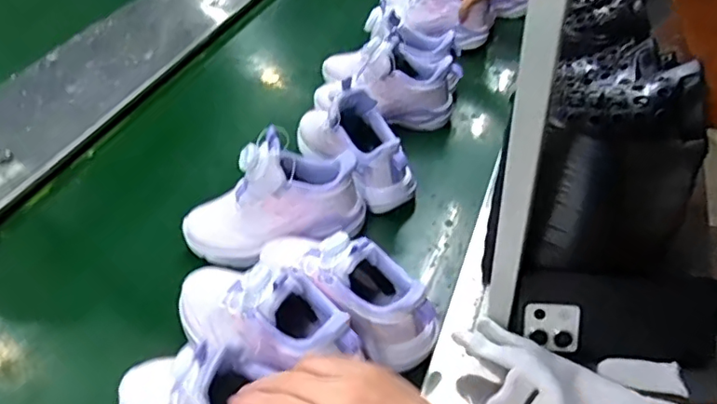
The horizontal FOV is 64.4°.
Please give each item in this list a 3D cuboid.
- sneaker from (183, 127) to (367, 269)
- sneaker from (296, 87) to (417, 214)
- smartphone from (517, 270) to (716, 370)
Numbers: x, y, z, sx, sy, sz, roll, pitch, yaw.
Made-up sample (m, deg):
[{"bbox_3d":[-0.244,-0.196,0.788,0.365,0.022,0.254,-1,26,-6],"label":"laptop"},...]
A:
[{"bbox_3d":[-0.094,-0.005,0.633,0.201,0.121,0.090,-11,41,-9],"label":"sneaker"},{"bbox_3d":[-0.009,-0.085,0.708,0.076,0.114,0.186,-23,44,-22],"label":"sneaker"},{"bbox_3d":[0.226,0.102,0.498,0.166,0.077,0.006,3,1,5],"label":"smartphone"}]

